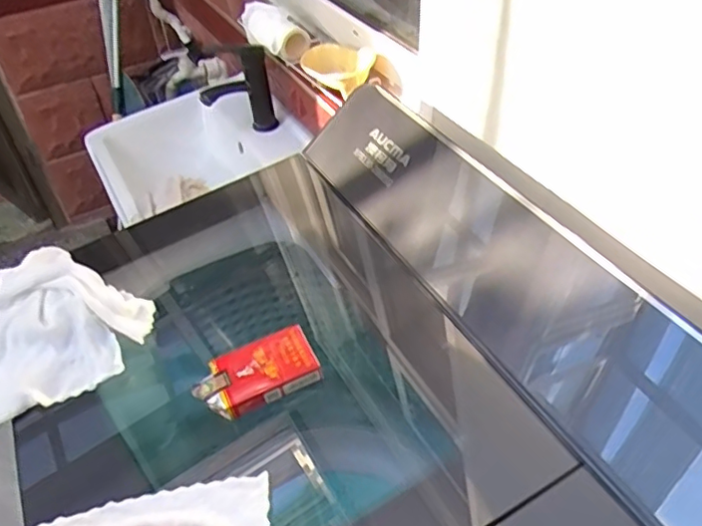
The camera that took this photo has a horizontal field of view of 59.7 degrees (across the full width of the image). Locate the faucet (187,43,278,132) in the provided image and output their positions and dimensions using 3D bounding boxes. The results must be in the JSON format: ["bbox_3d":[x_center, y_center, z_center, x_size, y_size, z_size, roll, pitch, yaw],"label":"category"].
[{"bbox_3d":[-0.193,-0.288,1.016,0.121,0.182,0.044,-22,46,-18],"label":"faucet"}]

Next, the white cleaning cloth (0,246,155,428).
[{"bbox_3d":[-0.286,0.053,0.616,0.163,0.040,0.201,-16,45,-12],"label":"white cleaning cloth"}]

